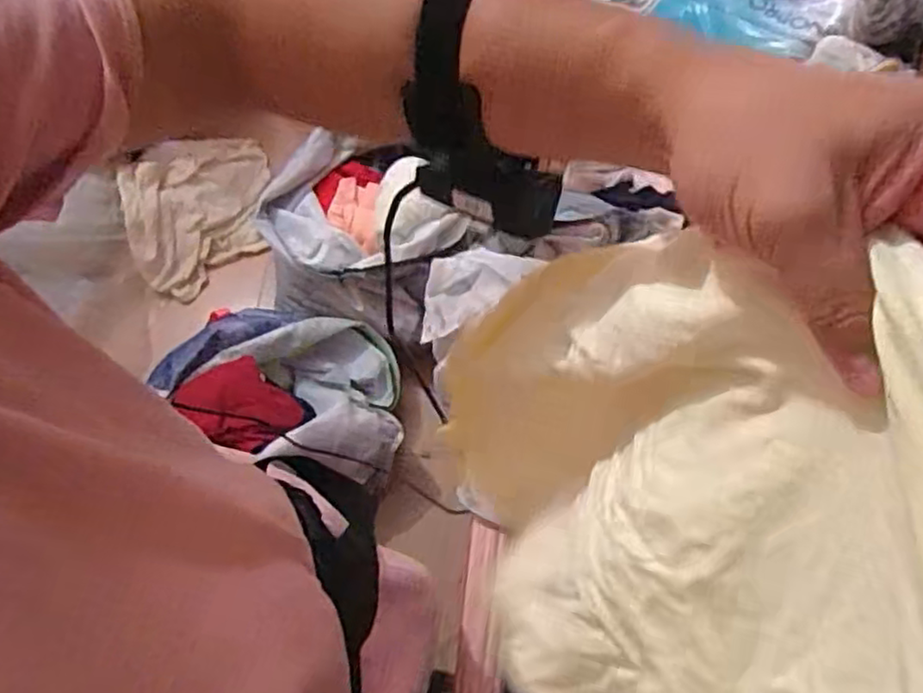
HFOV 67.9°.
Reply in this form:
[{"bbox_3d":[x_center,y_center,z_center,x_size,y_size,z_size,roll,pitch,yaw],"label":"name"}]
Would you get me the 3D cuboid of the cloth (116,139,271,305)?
[{"bbox_3d":[-0.588,-0.323,1.535,0.291,0.155,0.396,-9,69,-6],"label":"cloth"}]

